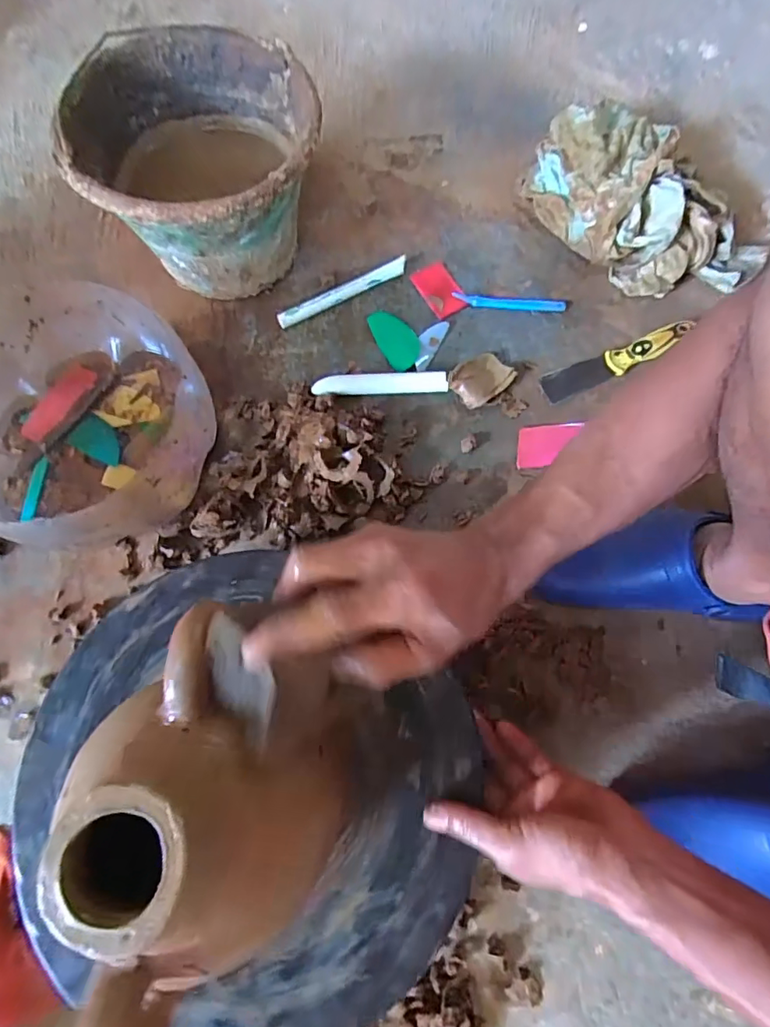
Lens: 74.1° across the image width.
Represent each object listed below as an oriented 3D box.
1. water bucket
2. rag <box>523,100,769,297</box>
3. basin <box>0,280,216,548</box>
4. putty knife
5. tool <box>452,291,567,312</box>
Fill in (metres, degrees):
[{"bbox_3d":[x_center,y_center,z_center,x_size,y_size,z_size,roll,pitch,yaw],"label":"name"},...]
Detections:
[{"bbox_3d":[-0.194,-0.367,0.573,0.237,0.168,0.253,0,71,-1],"label":"water bucket"},{"bbox_3d":[0.312,-0.391,0.634,0.207,0.075,0.300,-26,74,-9],"label":"rag"},{"bbox_3d":[-0.298,-0.091,0.511,0.256,0.123,0.249,21,73,6],"label":"basin"},{"bbox_3d":[0.265,-0.178,0.587,0.178,0.028,0.034,-23,73,-8],"label":"putty knife"},{"bbox_3d":[0.153,-0.259,0.625,0.136,0.008,0.018,4,72,1],"label":"tool"}]

